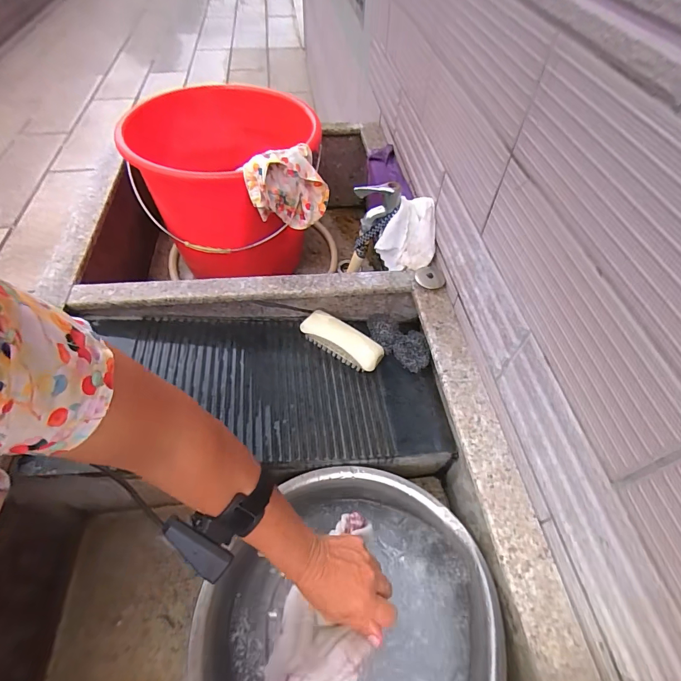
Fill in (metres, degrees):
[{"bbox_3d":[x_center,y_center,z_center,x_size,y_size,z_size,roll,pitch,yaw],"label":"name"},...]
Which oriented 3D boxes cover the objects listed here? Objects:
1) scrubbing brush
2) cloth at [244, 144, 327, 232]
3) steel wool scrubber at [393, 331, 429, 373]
[{"bbox_3d":[0.003,0.000,0.604,0.130,0.041,0.052,27,57,17],"label":"scrubbing brush"},{"bbox_3d":[-0.086,-0.243,0.622,0.129,0.115,0.068,-38,63,-25],"label":"cloth"},{"bbox_3d":[0.116,0.019,0.622,0.053,0.024,0.057,1,54,-1],"label":"steel wool scrubber"}]

